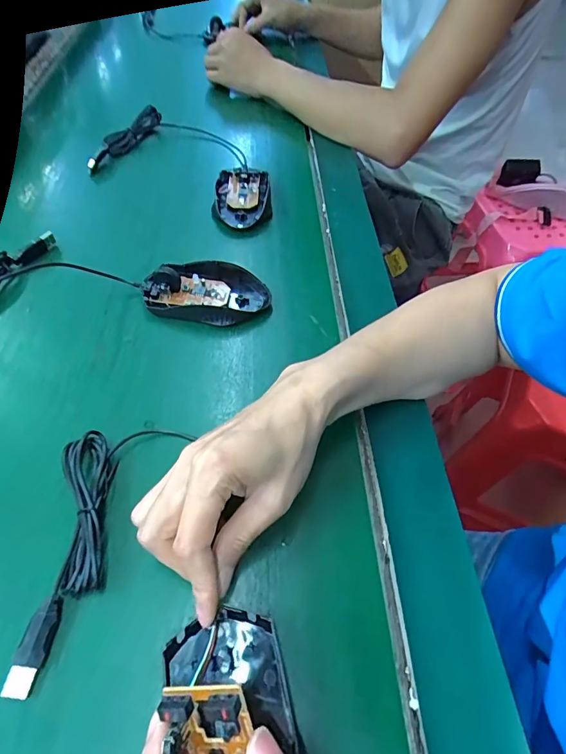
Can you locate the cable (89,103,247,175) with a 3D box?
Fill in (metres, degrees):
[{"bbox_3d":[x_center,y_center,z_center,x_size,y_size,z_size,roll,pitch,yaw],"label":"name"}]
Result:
[{"bbox_3d":[-0.148,-0.318,0.555,0.199,0.031,0.131,-8,53,-9],"label":"cable"}]

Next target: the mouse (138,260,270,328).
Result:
[{"bbox_3d":[-0.071,-0.078,0.381,0.111,0.025,0.065,13,54,5],"label":"mouse"}]

